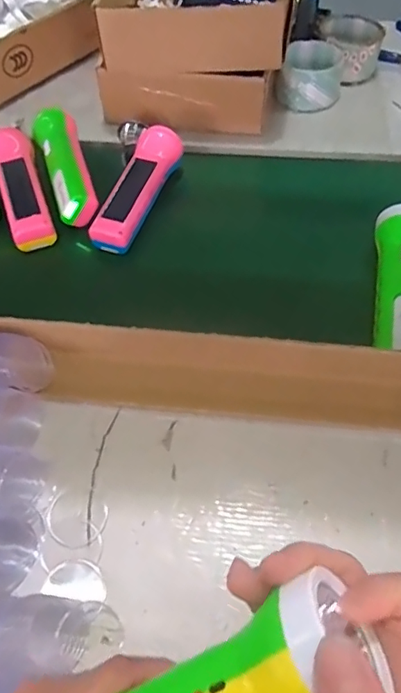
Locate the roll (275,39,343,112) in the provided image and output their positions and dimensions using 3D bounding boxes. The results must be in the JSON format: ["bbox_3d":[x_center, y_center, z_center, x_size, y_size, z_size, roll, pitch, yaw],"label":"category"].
[{"bbox_3d":[0.141,-0.347,0.675,0.077,0.051,0.076,-2,57,3],"label":"roll"}]

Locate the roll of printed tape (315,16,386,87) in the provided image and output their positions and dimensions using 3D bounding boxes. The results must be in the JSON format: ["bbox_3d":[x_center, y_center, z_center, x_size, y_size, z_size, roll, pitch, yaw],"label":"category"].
[{"bbox_3d":[0.201,-0.401,0.706,0.092,0.049,0.090,-26,59,-13],"label":"roll of printed tape"}]

